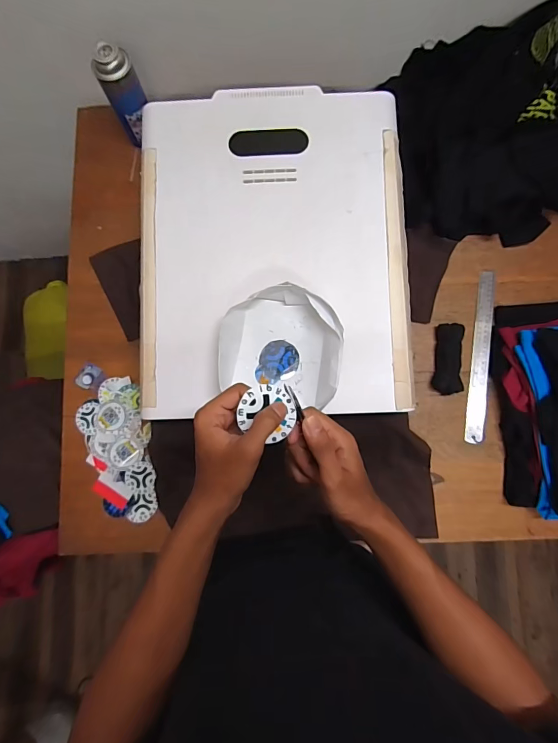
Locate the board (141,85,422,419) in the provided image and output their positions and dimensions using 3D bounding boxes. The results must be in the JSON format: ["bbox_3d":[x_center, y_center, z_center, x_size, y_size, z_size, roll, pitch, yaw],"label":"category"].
[{"bbox_3d":[-0.008,-0.189,0.579,0.396,0.020,0.498,-2,83,0],"label":"board"}]

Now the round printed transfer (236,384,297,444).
[{"bbox_3d":[-0.009,0.039,0.370,0.053,0.004,0.051,-1,99,-7],"label":"round printed transfer"}]

